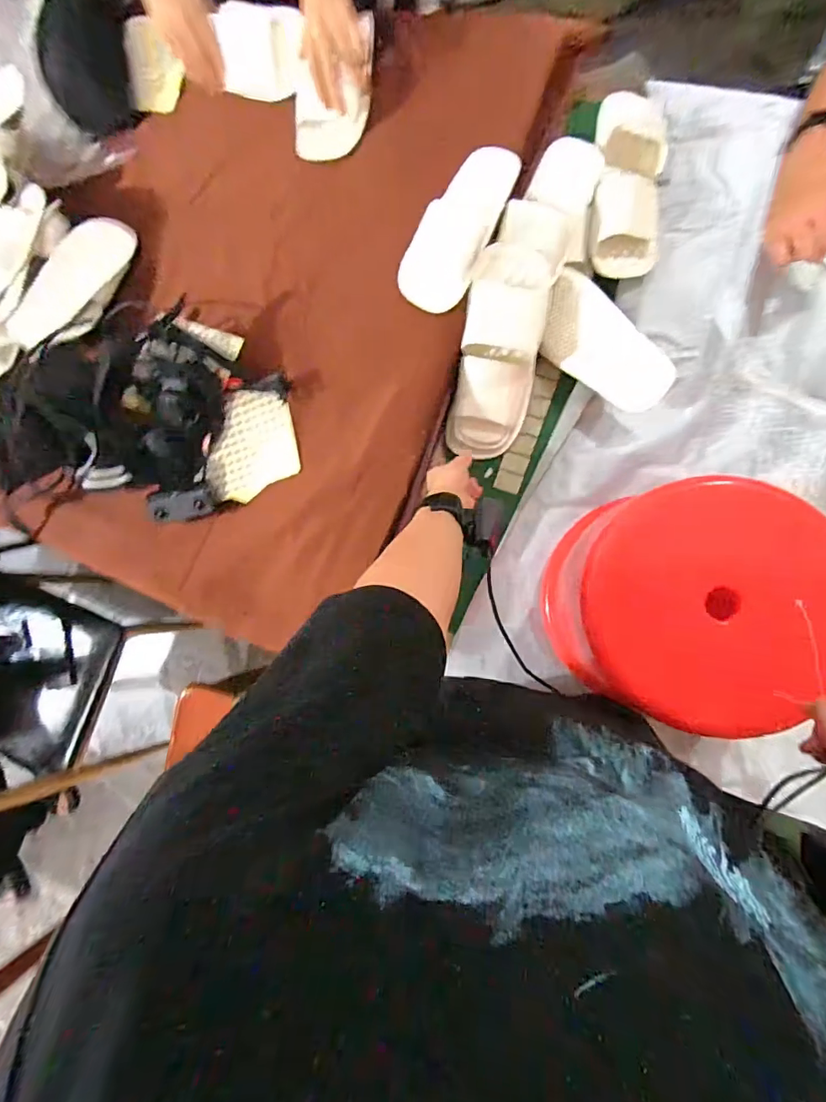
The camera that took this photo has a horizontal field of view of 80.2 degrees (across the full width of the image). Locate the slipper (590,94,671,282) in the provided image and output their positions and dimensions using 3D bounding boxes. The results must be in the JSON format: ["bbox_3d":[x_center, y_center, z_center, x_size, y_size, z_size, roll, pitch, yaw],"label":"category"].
[{"bbox_3d":[0.315,-0.542,0.717,0.100,0.061,0.277,4,88,10],"label":"slipper"}]

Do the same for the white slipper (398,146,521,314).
[{"bbox_3d":[0.062,-0.449,0.679,0.095,0.045,0.228,28,92,13],"label":"white slipper"}]

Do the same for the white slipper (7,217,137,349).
[{"bbox_3d":[-0.535,-0.423,0.775,0.110,0.040,0.250,27,77,8],"label":"white slipper"}]

